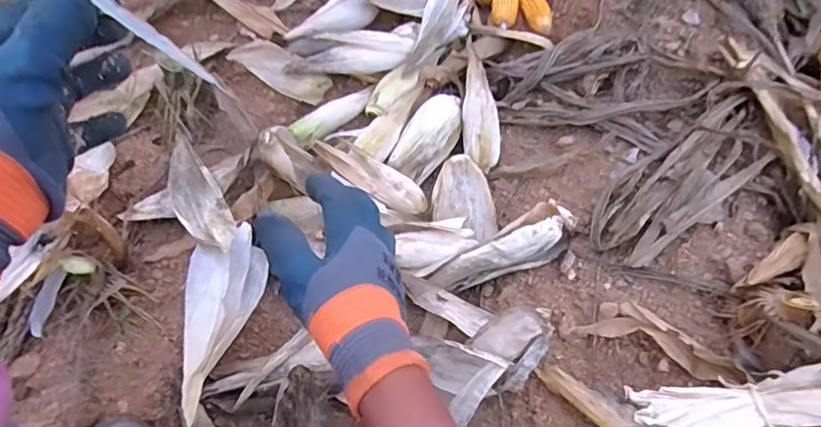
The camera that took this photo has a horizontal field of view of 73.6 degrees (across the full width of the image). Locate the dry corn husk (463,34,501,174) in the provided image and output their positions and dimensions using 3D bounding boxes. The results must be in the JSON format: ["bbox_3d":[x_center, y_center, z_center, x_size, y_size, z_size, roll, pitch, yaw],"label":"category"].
[{"bbox_3d":[0.112,-0.179,0.900,0.053,0.044,0.220,-4,81,-6],"label":"dry corn husk"}]

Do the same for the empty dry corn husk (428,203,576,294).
[{"bbox_3d":[0.133,0.057,0.782,0.206,0.047,0.063,-27,65,10],"label":"empty dry corn husk"}]

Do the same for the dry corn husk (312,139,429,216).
[{"bbox_3d":[-0.059,-0.057,0.846,0.186,0.045,0.058,34,65,9],"label":"dry corn husk"}]

